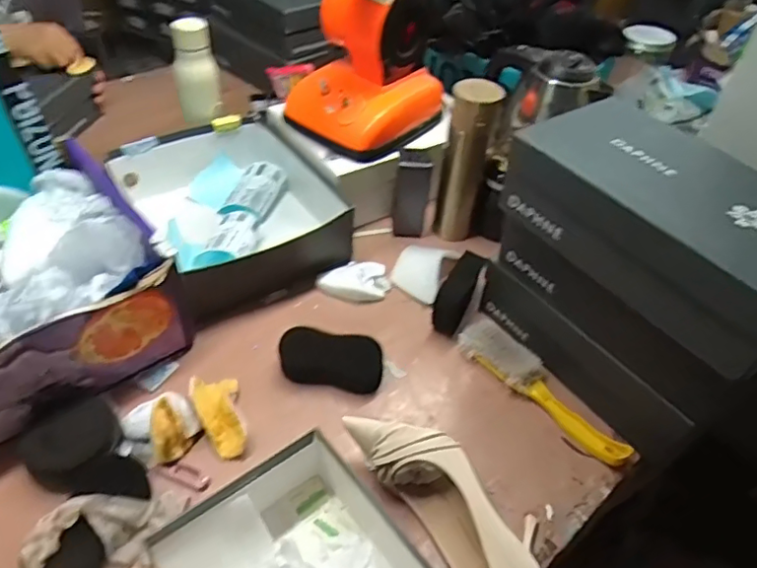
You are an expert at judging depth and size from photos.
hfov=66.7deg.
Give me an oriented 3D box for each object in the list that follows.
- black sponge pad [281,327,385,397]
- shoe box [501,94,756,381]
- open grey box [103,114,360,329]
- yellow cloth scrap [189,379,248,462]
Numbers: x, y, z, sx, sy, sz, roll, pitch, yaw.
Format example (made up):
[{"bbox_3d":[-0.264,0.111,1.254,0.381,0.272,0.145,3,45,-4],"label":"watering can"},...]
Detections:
[{"bbox_3d":[-0.057,0.091,0.702,0.127,0.037,0.059,8,45,3],"label":"black sponge pad"},{"bbox_3d":[0.270,-0.056,0.555,0.136,0.112,0.278,-24,52,-26],"label":"shoe box"},{"bbox_3d":[-0.217,-0.113,0.866,0.264,0.096,0.322,-21,51,-24],"label":"open grey box"},{"bbox_3d":[-0.174,0.145,0.640,0.050,0.034,0.094,-17,49,-20],"label":"yellow cloth scrap"}]

